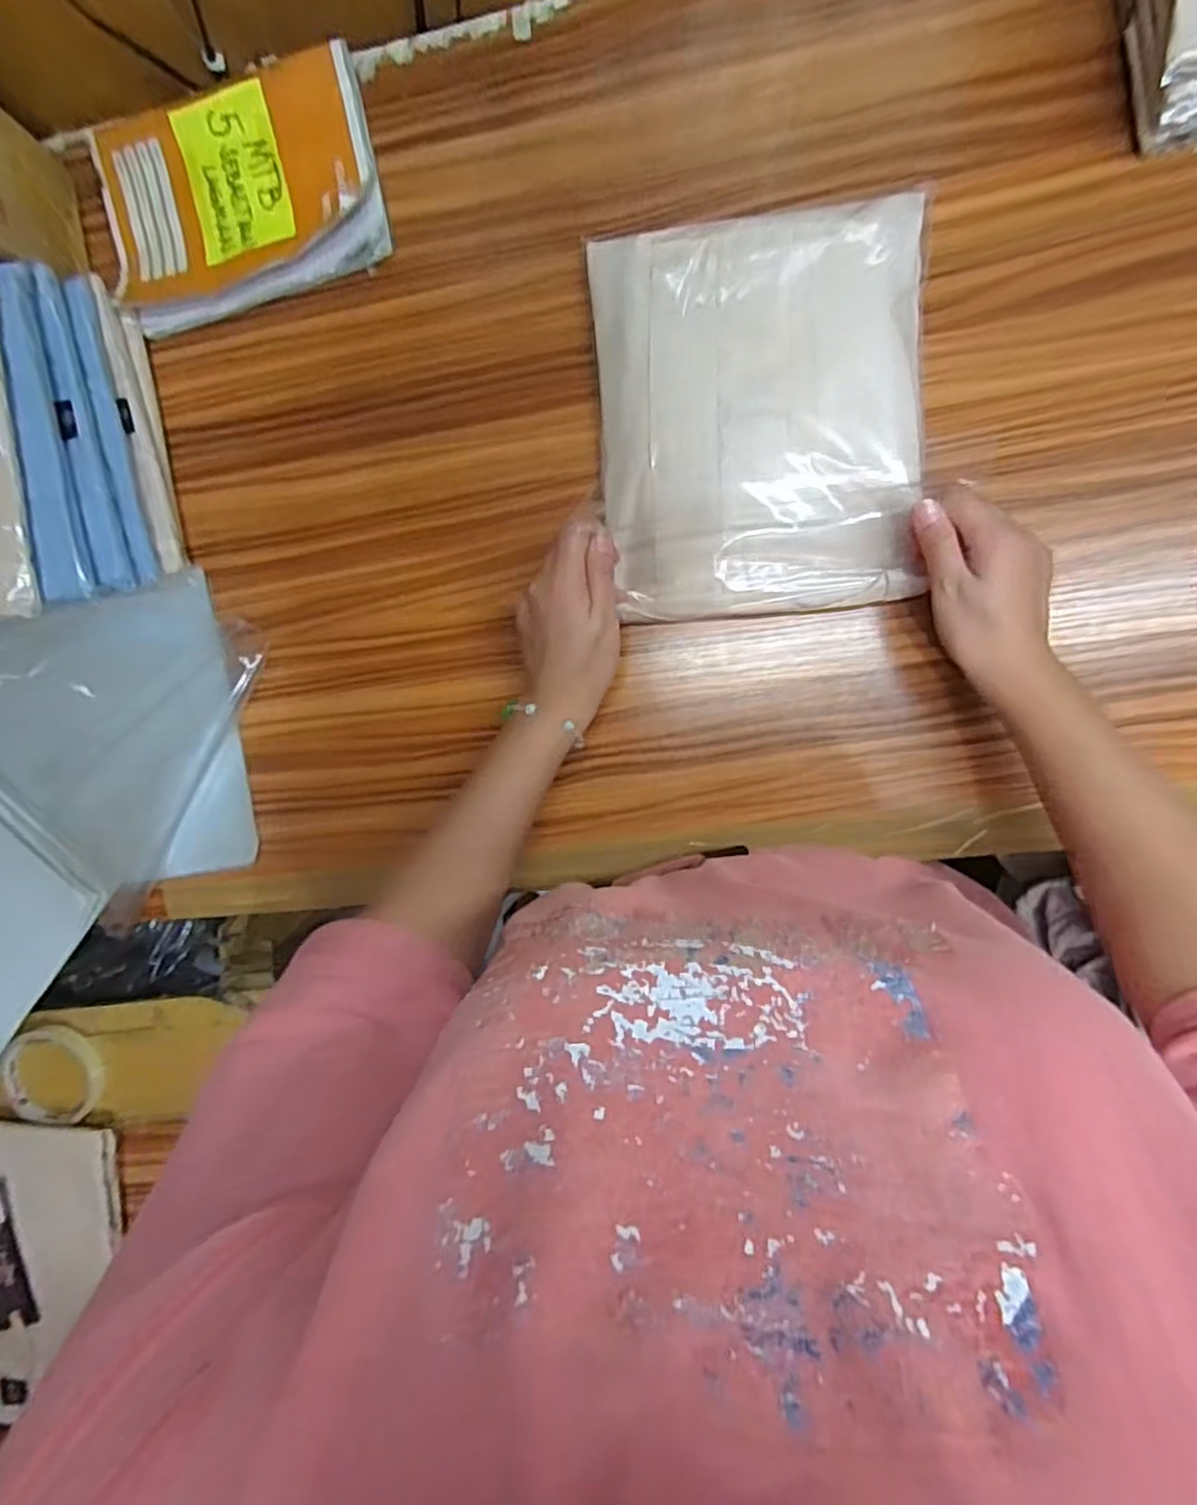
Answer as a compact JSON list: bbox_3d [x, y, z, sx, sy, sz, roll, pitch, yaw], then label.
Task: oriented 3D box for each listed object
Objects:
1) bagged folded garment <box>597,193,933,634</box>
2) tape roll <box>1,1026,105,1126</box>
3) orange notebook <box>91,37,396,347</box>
[{"bbox_3d":[0.101,-0.213,0.450,0.200,0.026,0.242,-3,92,8],"label":"bagged folded garment"},{"bbox_3d":[-0.449,0.268,0.579,0.085,0.015,0.083,0,93,8],"label":"tape roll"},{"bbox_3d":[-0.256,-0.398,0.508,0.200,0.025,0.139,-12,91,9],"label":"orange notebook"}]

